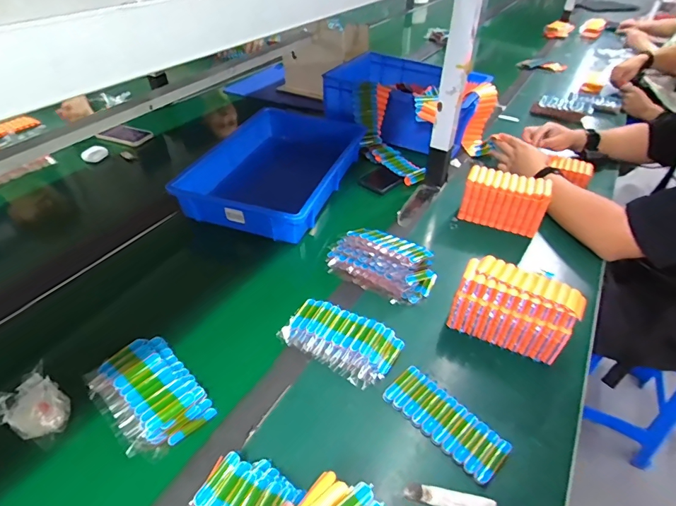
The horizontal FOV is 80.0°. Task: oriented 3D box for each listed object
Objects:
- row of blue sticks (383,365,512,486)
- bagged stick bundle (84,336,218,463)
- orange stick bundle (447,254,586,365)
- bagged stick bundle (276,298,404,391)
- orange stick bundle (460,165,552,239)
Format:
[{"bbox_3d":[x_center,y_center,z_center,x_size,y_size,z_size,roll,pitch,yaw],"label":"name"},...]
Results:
[{"bbox_3d":[0.136,0.211,0.512,0.065,0.010,0.152,-31,50,-32],"label":"row of blue sticks"},{"bbox_3d":[-0.249,0.181,0.530,0.103,0.033,0.166,-32,50,-32],"label":"bagged stick bundle"},{"bbox_3d":[0.265,0.080,0.604,0.164,0.090,0.108,20,44,21],"label":"orange stick bundle"},{"bbox_3d":[0.003,0.126,0.595,0.165,0.030,0.090,23,46,24],"label":"bagged stick bundle"},{"bbox_3d":[0.341,-0.110,0.831,0.157,0.086,0.067,17,43,18],"label":"orange stick bundle"}]

